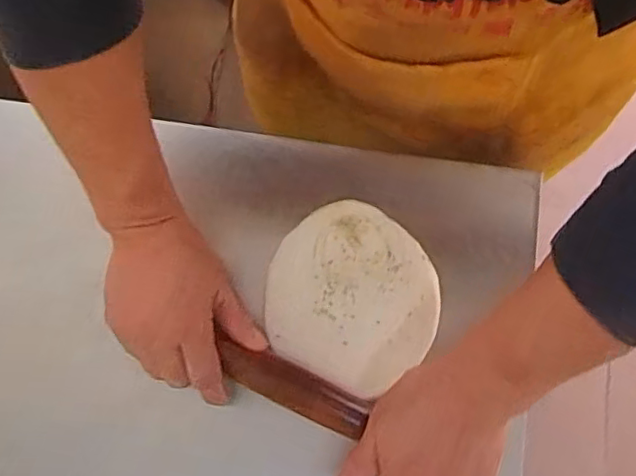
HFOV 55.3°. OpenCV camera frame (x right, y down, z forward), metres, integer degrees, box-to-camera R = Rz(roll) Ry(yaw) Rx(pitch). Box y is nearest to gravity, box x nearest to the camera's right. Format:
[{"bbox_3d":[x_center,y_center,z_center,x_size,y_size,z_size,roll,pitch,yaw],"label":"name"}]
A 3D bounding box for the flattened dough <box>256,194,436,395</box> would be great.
[{"bbox_3d":[0.028,0.046,0.488,0.135,0.008,0.136,27,78,7],"label":"flattened dough"}]

